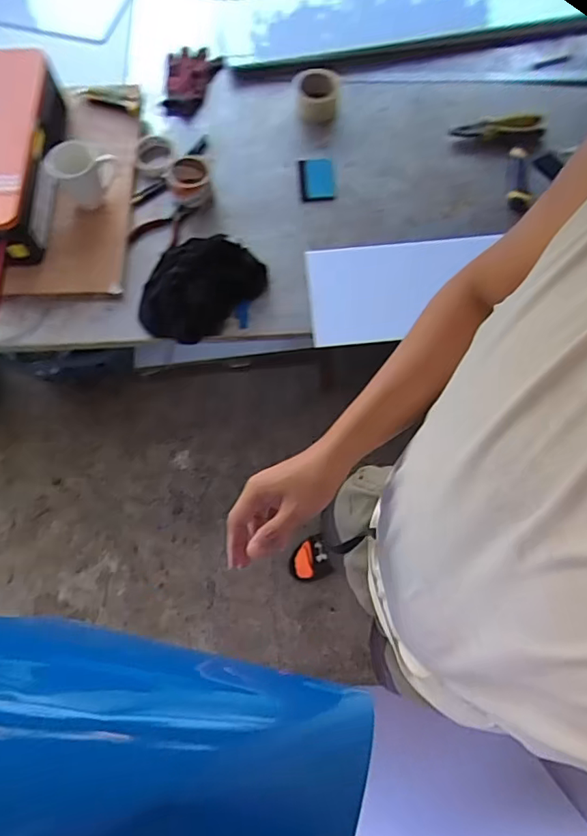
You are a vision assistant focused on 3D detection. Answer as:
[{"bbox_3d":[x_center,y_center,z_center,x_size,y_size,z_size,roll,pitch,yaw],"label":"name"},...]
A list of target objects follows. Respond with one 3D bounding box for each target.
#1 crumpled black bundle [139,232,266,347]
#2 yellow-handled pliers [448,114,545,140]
[{"bbox_3d":[-0.185,-0.246,0.980,0.237,0.058,0.179,-43,76,-13],"label":"crumpled black bundle"},{"bbox_3d":[0.421,-0.598,1.117,0.187,0.021,0.052,-6,71,-1],"label":"yellow-handled pliers"}]

